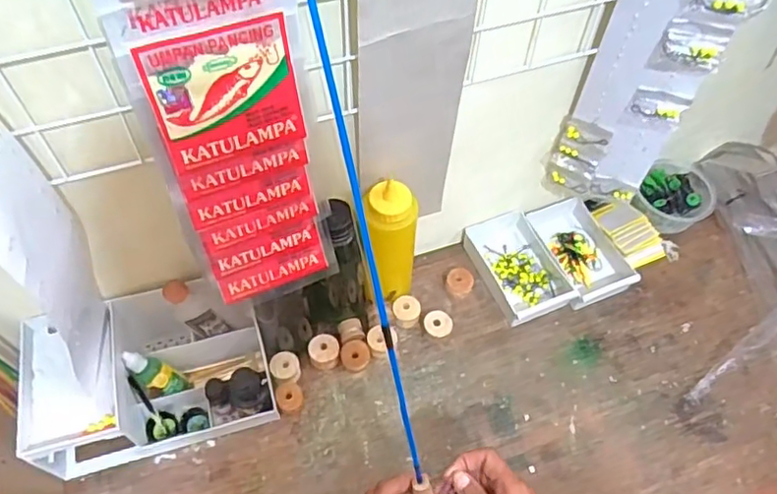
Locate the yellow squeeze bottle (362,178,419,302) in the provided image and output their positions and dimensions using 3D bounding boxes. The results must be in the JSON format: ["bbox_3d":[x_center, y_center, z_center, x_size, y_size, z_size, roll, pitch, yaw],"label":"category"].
[{"bbox_3d":[0.001,0.004,0.668,0.057,0.184,0.049,5,57,2],"label":"yellow squeeze bottle"}]

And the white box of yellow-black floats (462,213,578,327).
[{"bbox_3d":[0.161,0.020,0.757,0.092,0.025,0.148,-20,60,-14],"label":"white box of yellow-black floats"}]

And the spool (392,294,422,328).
[{"bbox_3d":[0.022,0.077,0.725,0.033,0.021,0.034,1,57,-1],"label":"spool"}]

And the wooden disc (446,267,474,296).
[{"bbox_3d":[0.091,0.042,0.756,0.034,0.016,0.034,1,57,-1],"label":"wooden disc"}]

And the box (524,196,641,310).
[{"bbox_3d":[0.243,-0.001,0.783,0.087,0.035,0.157,-18,59,-13],"label":"box"}]

